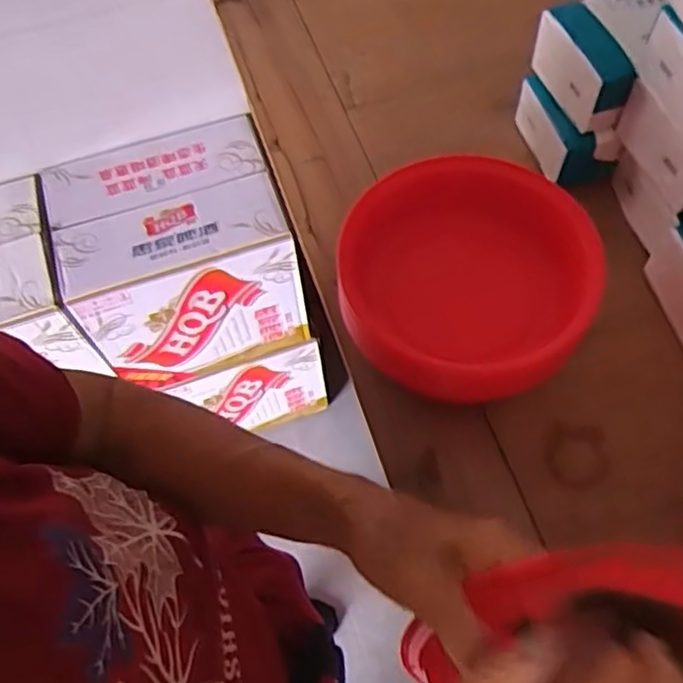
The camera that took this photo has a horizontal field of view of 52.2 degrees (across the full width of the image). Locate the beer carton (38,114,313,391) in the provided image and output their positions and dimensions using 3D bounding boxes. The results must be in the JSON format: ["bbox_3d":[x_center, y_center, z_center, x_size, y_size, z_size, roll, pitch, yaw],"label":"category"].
[{"bbox_3d":[-0.233,-0.122,1.033,0.289,0.272,0.220,-19,63,-7],"label":"beer carton"}]

